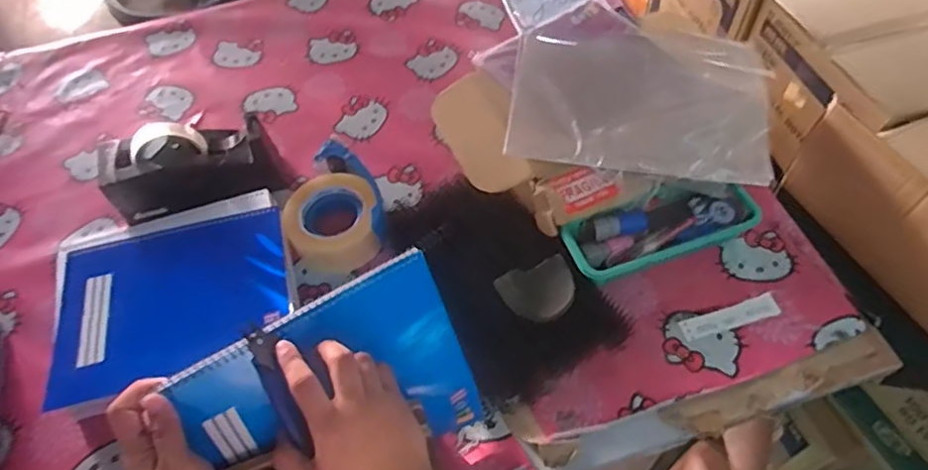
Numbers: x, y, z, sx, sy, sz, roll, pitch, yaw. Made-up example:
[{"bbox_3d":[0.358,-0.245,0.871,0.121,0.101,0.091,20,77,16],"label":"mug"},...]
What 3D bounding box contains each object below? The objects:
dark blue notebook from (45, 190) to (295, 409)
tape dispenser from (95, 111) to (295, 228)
[{"bbox_3d":[-0.326,0.058,0.687,0.258,0.018,0.209,-17,56,-8],"label":"dark blue notebook"},{"bbox_3d":[-0.339,-0.078,0.777,0.205,0.110,0.098,-20,57,-10],"label":"tape dispenser"}]

